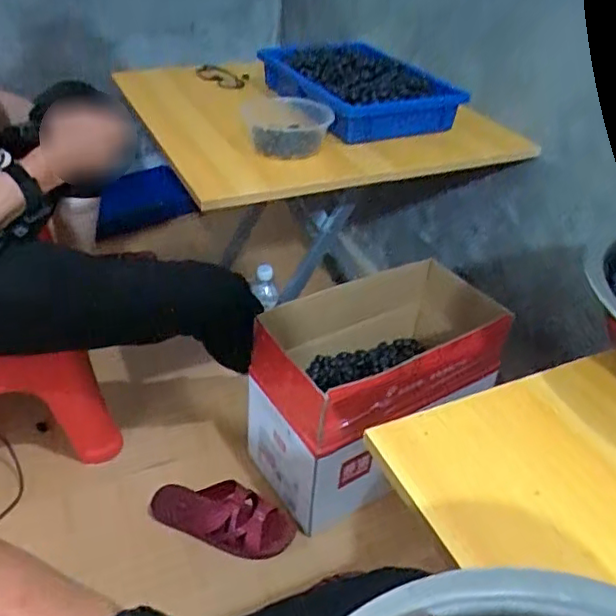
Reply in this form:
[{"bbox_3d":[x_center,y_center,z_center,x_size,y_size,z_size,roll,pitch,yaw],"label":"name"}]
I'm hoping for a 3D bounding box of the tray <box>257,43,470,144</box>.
[{"bbox_3d":[0.090,-0.413,1.136,0.238,0.074,0.358,-11,40,-19],"label":"tray"}]

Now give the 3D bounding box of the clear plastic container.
[{"bbox_3d":[-0.037,-0.299,1.001,0.140,0.068,0.153,1,37,-4],"label":"clear plastic container"}]

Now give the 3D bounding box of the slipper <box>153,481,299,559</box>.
[{"bbox_3d":[-0.137,0.330,0.971,0.228,0.054,0.087,17,39,16],"label":"slipper"}]

